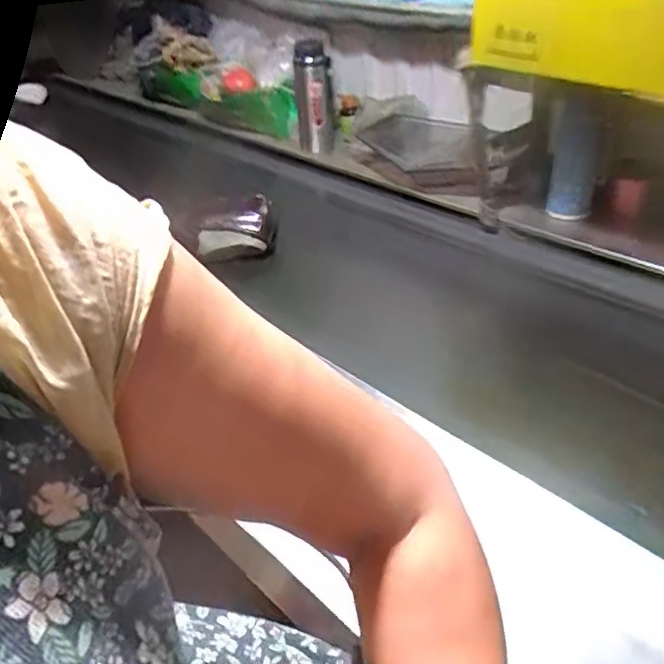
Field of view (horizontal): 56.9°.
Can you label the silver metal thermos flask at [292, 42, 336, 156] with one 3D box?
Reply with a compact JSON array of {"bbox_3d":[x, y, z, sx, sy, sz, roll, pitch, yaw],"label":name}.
[{"bbox_3d":[-0.035,-0.463,1.230,0.077,0.223,0.073,-8,38,0],"label":"silver metal thermos flask"}]

